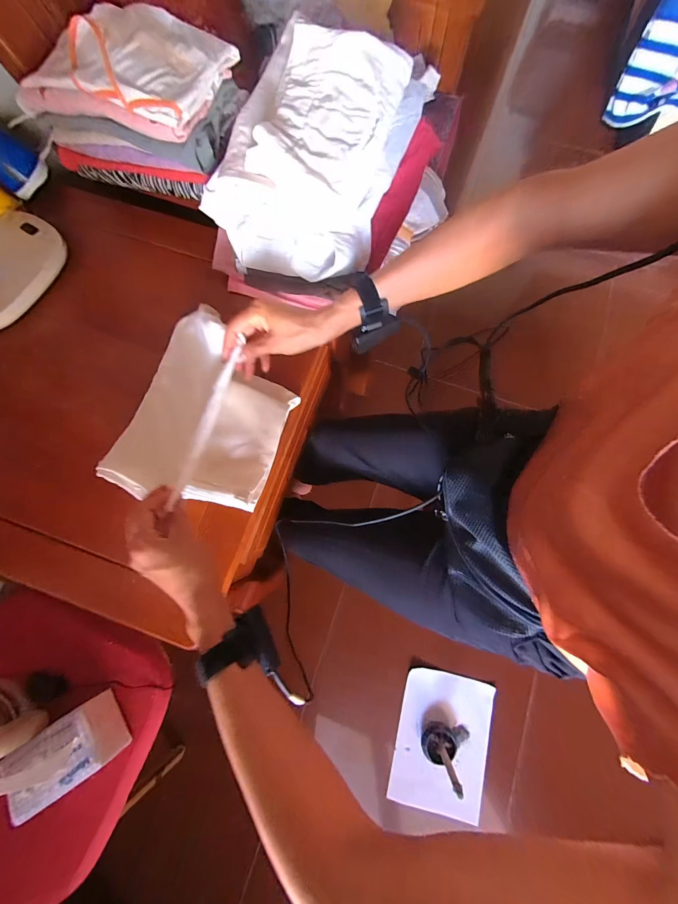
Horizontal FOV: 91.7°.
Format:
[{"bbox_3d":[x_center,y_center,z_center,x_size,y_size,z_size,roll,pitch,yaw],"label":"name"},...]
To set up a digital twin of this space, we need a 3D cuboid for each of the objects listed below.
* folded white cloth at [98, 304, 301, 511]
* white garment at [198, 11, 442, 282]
[{"bbox_3d":[-0.187,-0.053,0.455,0.202,0.088,0.243,19,78,6],"label":"folded white cloth"},{"bbox_3d":[-0.033,-0.397,0.435,0.227,0.107,0.298,20,79,6],"label":"white garment"}]

